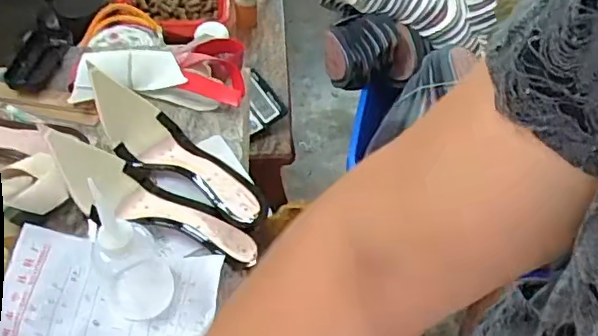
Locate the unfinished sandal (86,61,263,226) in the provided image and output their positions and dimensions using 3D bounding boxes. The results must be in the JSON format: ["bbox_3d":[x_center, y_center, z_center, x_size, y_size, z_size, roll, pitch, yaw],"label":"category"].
[{"bbox_3d":[-0.134,-0.020,0.629,0.234,0.070,0.075,36,59,7],"label":"unfinished sandal"}]

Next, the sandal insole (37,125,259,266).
[{"bbox_3d":[-0.145,0.033,0.587,0.235,0.068,0.077,25,55,-6],"label":"sandal insole"}]

